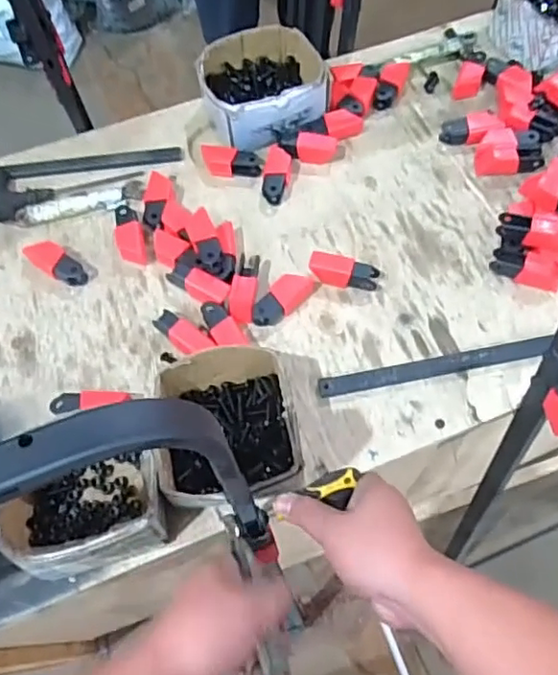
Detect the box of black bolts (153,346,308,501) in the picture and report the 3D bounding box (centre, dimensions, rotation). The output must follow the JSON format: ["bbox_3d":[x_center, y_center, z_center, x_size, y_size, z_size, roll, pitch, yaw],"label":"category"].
[{"bbox_3d":[-0.055,0.088,0.627,0.142,0.082,0.163,-6,64,-1],"label":"box of black bolts"}]

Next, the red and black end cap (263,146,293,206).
[{"bbox_3d":[-0.002,-0.224,0.819,0.037,0.023,0.085,4,64,4],"label":"red and black end cap"}]

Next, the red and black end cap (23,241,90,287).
[{"bbox_3d":[-0.283,-0.095,0.759,0.091,0.021,0.035,35,70,17],"label":"red and black end cap"}]

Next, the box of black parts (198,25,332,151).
[{"bbox_3d":[-0.021,-0.369,0.883,0.183,0.077,0.179,-19,65,-7],"label":"box of black parts"}]

